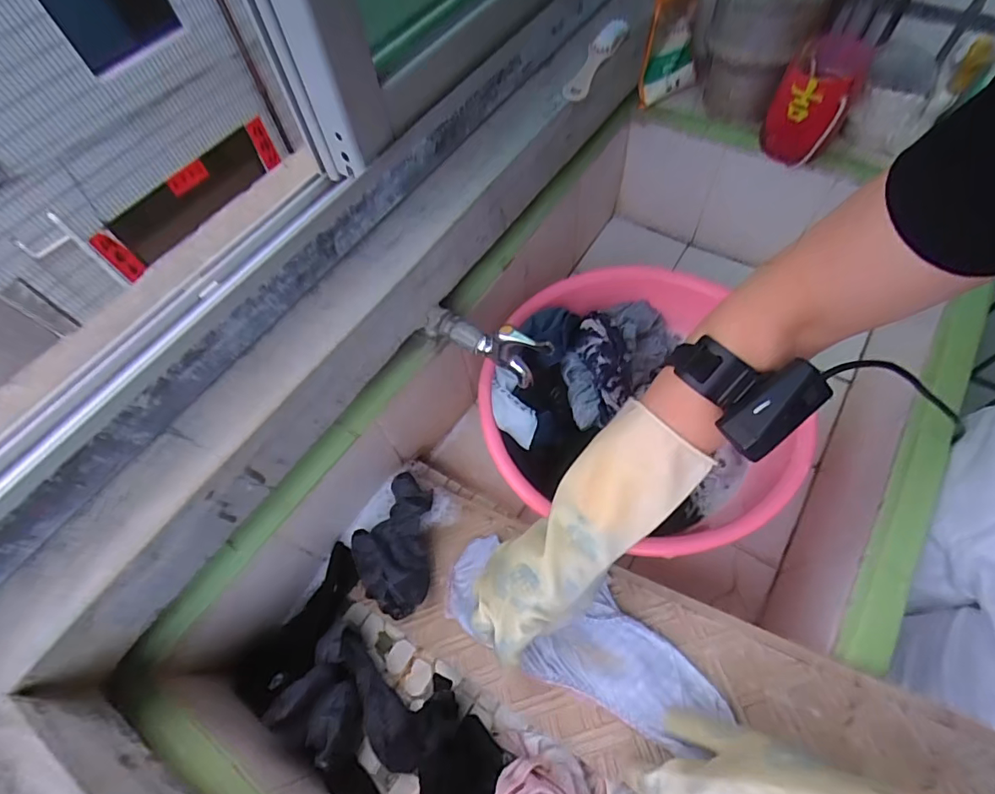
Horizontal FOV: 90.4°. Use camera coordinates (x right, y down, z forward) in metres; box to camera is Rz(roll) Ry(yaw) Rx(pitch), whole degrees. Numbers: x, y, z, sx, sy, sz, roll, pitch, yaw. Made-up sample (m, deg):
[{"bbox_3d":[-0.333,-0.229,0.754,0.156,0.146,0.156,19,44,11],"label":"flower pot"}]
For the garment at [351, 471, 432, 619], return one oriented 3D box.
[{"bbox_3d":[-0.124,0.162,0.564,0.088,0.062,0.157,-6,61,0],"label":"garment"}]

